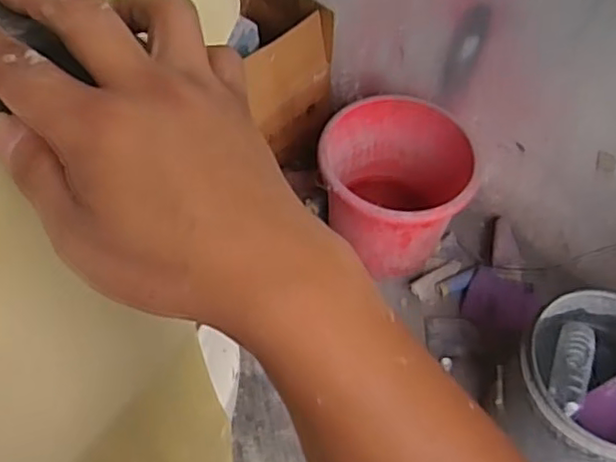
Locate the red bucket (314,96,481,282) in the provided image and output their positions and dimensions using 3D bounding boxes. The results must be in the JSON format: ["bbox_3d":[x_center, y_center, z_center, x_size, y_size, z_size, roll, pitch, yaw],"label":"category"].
[{"bbox_3d":[0.198,-0.085,1.580,0.331,0.328,0.376,19,53,11],"label":"red bucket"}]

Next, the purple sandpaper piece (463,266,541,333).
[{"bbox_3d":[0.472,0.173,1.577,0.163,0.007,0.128,24,72,10],"label":"purple sandpaper piece"}]

